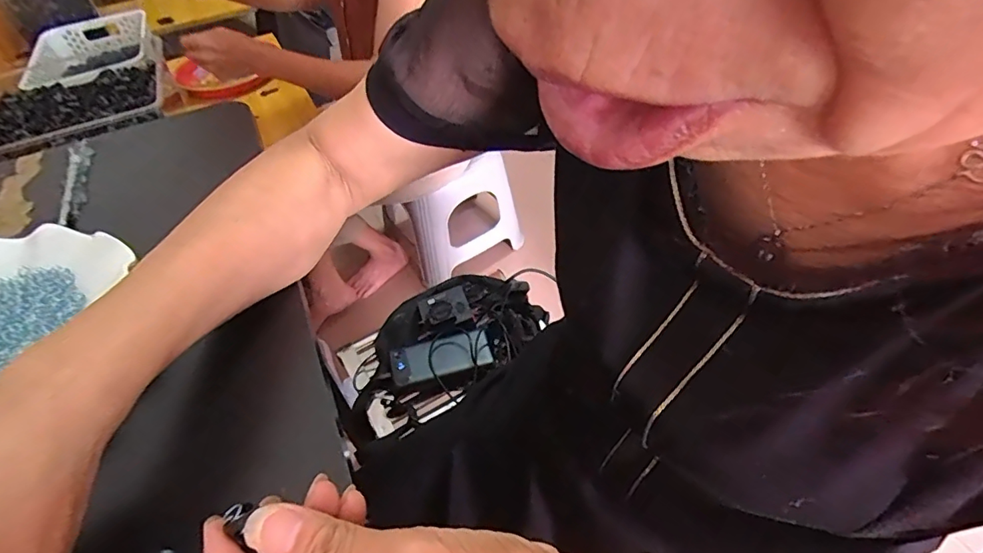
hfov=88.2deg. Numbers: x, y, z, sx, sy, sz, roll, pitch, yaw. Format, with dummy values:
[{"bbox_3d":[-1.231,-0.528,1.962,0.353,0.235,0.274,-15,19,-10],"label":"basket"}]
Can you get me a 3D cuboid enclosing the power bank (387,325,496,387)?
[{"bbox_3d":[-0.078,0.126,0.784,0.149,0.025,0.060,-13,73,-8],"label":"power bank"}]

